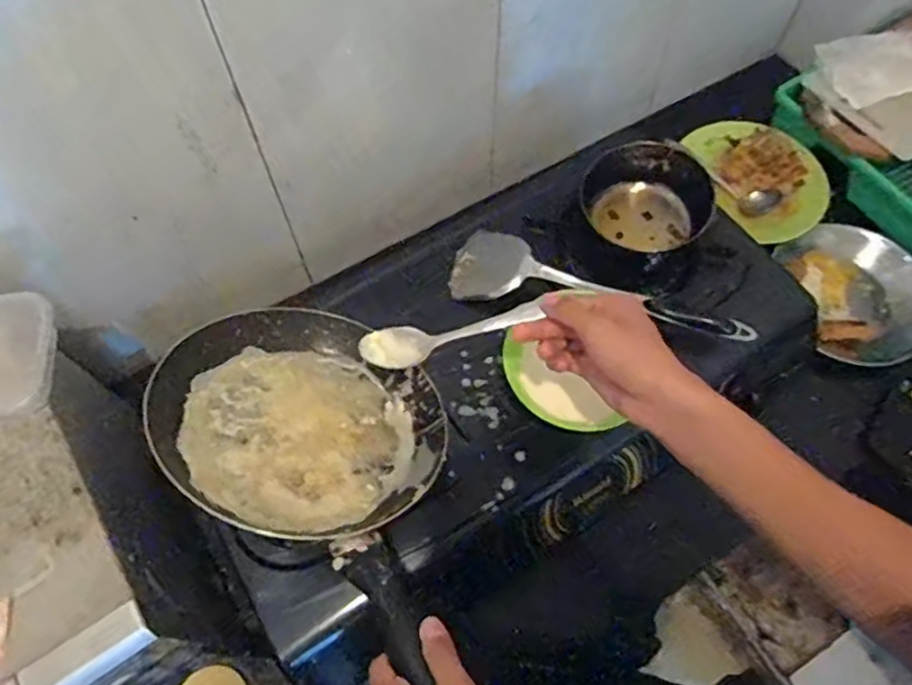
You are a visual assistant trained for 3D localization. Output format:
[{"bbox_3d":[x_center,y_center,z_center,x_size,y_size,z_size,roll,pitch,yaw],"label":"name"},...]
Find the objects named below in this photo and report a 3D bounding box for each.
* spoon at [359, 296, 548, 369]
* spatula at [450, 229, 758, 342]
[{"bbox_3d":[-0.005,-0.009,0.547,0.147,0.015,0.034,-16,64,-5],"label":"spoon"},{"bbox_3d":[0.161,-0.060,0.758,0.335,0.062,0.061,13,64,7],"label":"spatula"}]

